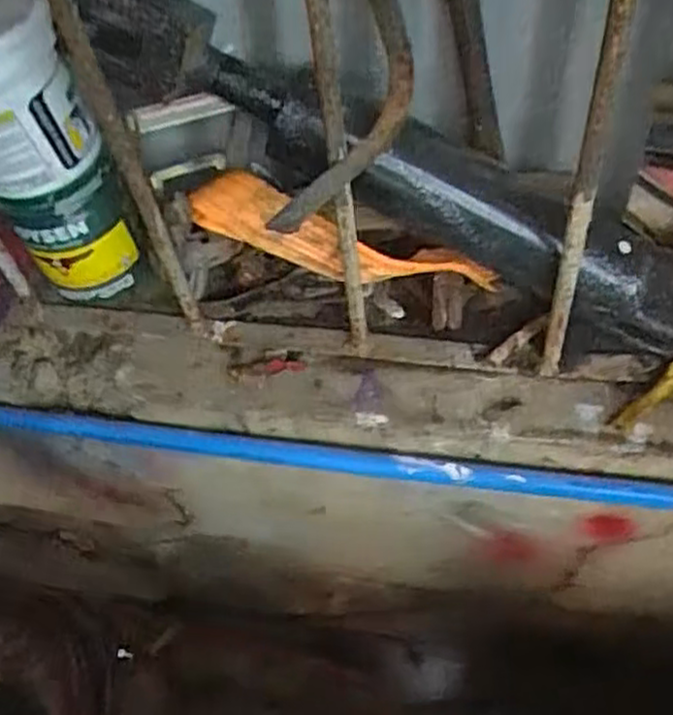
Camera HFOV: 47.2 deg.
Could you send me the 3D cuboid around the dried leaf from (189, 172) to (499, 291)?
[{"bbox_3d":[0.011,-0.090,0.627,0.261,0.060,0.053,14,57,-10],"label":"dried leaf"}]

